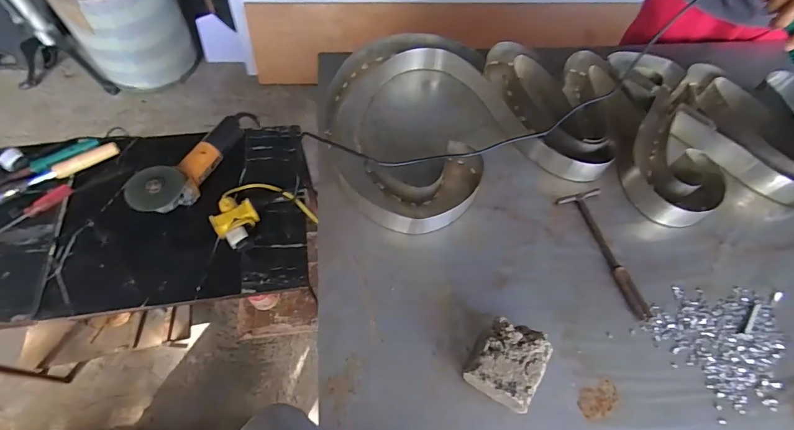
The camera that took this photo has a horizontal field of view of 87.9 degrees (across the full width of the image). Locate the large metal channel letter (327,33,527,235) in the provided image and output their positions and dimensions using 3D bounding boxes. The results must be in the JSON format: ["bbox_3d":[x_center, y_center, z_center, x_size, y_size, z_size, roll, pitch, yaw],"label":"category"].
[{"bbox_3d":[0.032,-0.185,0.746,0.354,0.075,0.407,36,64,16],"label":"large metal channel letter"}]

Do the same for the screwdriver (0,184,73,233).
[{"bbox_3d":[-0.736,-0.001,0.828,0.032,0.023,0.166,34,63,15],"label":"screwdriver"}]

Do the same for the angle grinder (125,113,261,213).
[{"bbox_3d":[-0.418,-0.123,0.873,0.085,0.097,0.334,19,50,10],"label":"angle grinder"}]

